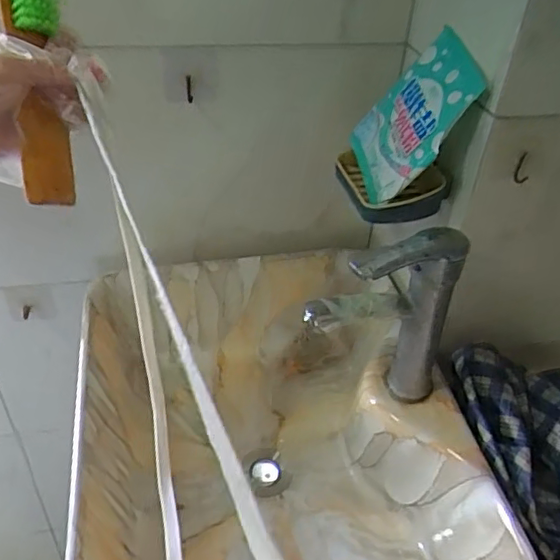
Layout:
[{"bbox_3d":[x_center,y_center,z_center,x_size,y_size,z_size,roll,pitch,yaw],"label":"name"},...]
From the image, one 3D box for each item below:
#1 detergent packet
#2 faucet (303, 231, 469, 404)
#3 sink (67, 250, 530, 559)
[{"bbox_3d":[0.129,-0.155,0.588,0.021,0.160,0.118,17,44,-31],"label":"detergent packet"},{"bbox_3d":[0.092,0.043,0.539,0.130,0.185,0.049,-11,41,-17],"label":"faucet"},{"bbox_3d":[-0.020,0.157,0.633,0.358,0.119,0.433,-5,40,-10],"label":"sink"}]

